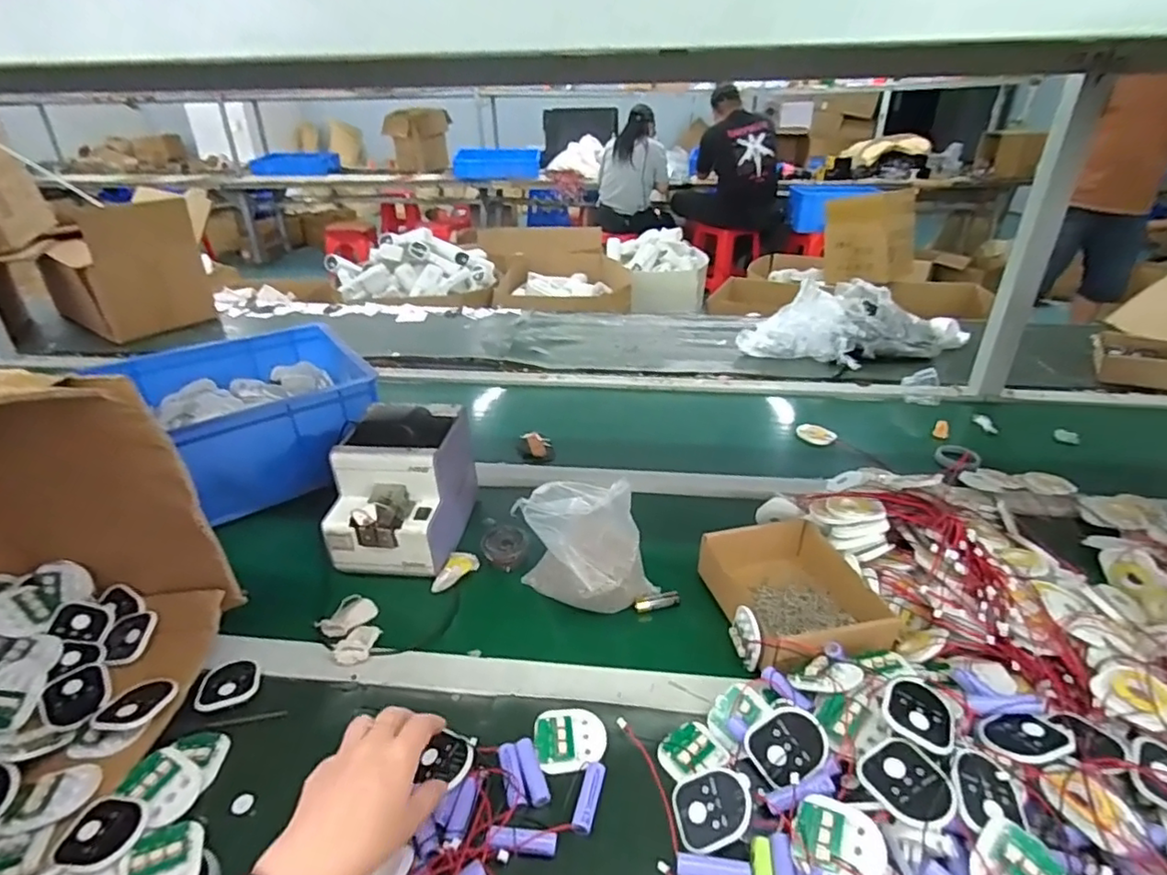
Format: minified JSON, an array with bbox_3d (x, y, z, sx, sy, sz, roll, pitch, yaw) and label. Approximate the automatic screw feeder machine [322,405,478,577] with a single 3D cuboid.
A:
[{"bbox_3d":[-0.213,0.055,0.719,0.129,0.152,0.179,4,31,5],"label":"automatic screw feeder machine"}]

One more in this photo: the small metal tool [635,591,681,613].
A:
[{"bbox_3d":[0.080,0.177,0.649,0.049,0.013,0.013,-8,30,-13],"label":"small metal tool"}]

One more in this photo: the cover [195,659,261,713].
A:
[{"bbox_3d":[-0.325,0.226,0.555,0.047,0.011,0.052,-9,31,-15],"label":"cover"}]

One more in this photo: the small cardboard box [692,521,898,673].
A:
[{"bbox_3d":[0.208,0.164,0.620,0.137,0.054,0.182,-5,30,-8],"label":"small cardboard box"}]

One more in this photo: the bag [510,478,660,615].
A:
[{"bbox_3d":[0.003,0.113,0.612,0.143,0.146,0.076,4,30,4],"label":"bag"}]

